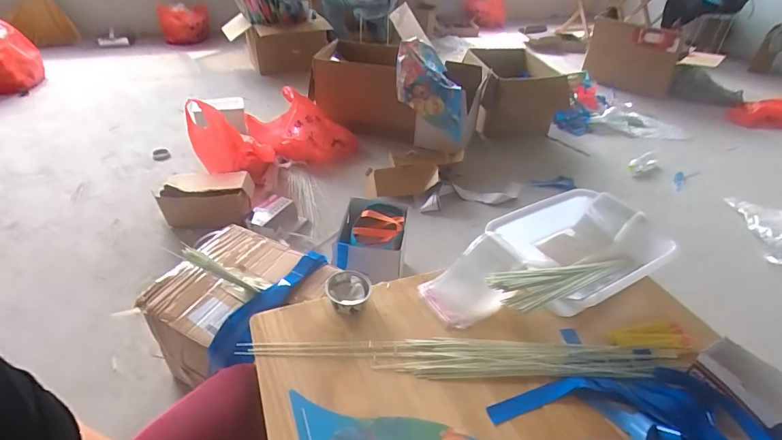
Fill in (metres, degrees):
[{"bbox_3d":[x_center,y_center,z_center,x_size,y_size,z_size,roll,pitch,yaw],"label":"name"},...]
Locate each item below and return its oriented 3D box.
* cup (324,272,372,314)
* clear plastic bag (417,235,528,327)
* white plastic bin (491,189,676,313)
[{"bbox_3d":[-0.078,0.131,0.783,0.080,0.043,0.088,1,38,-1],"label":"cup"},{"bbox_3d":[0.157,0.116,0.801,0.179,0.027,0.124,-40,56,3],"label":"clear plastic bag"},{"bbox_3d":[0.379,0.070,0.884,0.356,0.102,0.252,-20,43,-25],"label":"white plastic bin"}]

